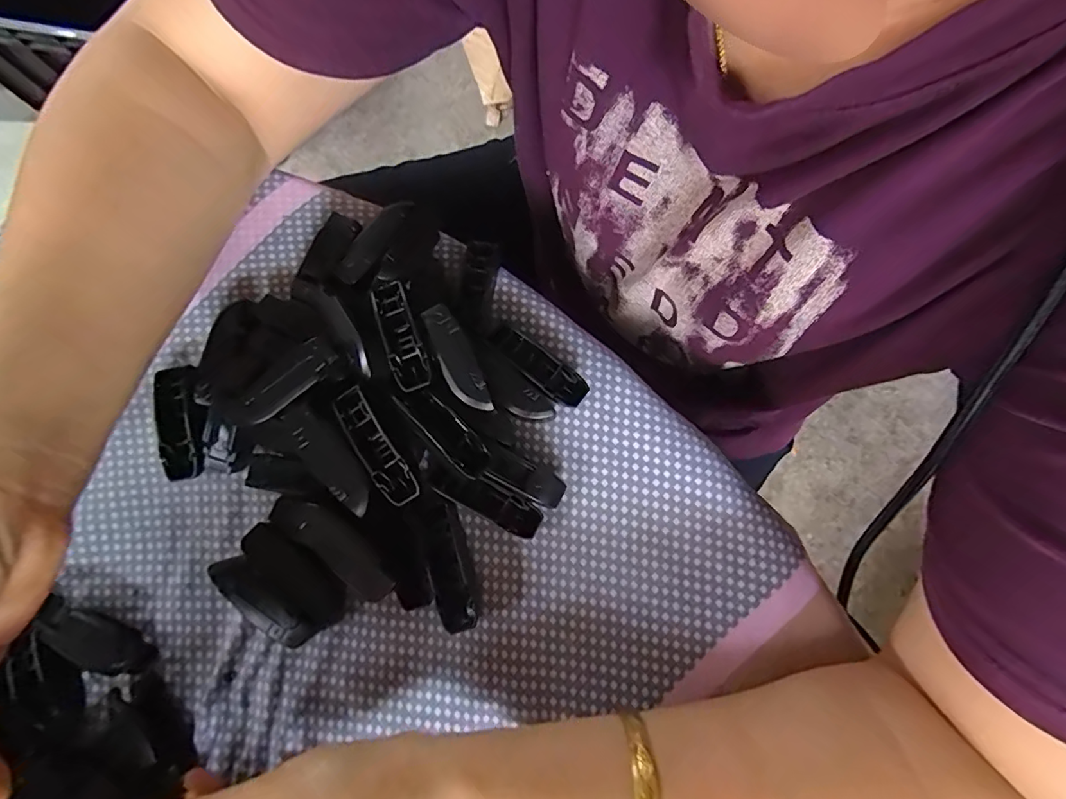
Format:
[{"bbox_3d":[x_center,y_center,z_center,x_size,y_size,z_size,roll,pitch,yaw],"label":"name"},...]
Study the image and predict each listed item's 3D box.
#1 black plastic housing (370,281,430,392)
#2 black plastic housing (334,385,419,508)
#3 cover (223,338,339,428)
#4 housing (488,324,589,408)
[{"bbox_3d":[-0.061,-0.030,0.234,0.016,0.008,0.056,-21,78,-3],"label":"black plastic housing"},{"bbox_3d":[-0.070,0.021,0.226,0.016,0.015,0.054,-33,79,-5],"label":"black plastic housing"},{"bbox_3d":[-0.113,-0.007,0.230,0.051,0.004,0.017,-42,80,-7],"label":"cover"},{"bbox_3d":[0.001,-0.017,0.254,0.058,0.016,0.017,38,81,9],"label":"housing"}]

